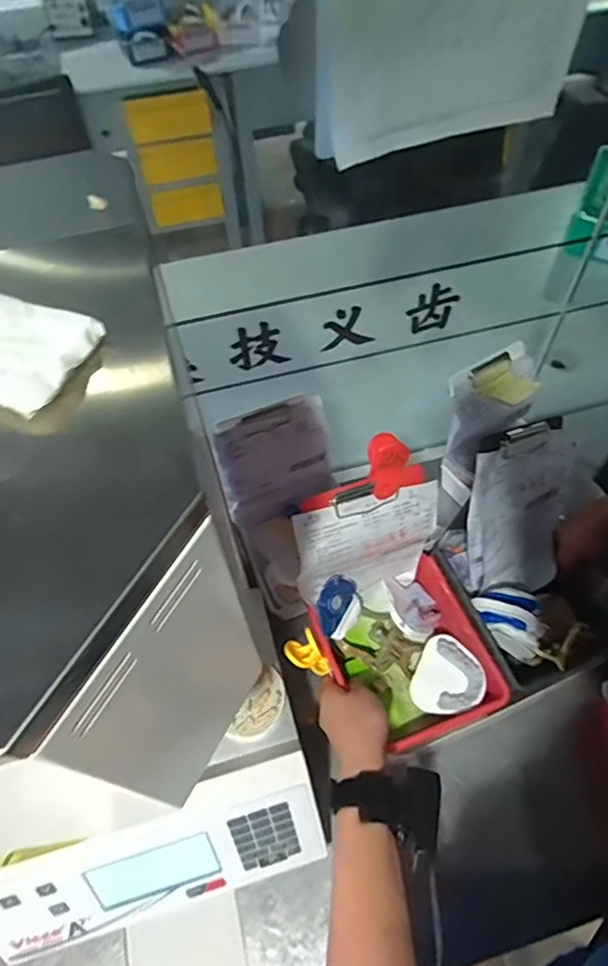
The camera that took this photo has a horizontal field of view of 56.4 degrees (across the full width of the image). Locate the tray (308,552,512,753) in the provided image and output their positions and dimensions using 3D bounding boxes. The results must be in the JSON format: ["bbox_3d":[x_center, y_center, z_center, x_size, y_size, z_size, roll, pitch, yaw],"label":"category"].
[{"bbox_3d":[0.105,0.177,0.604,0.152,0.082,0.179,-20,58,-12],"label":"tray"}]

